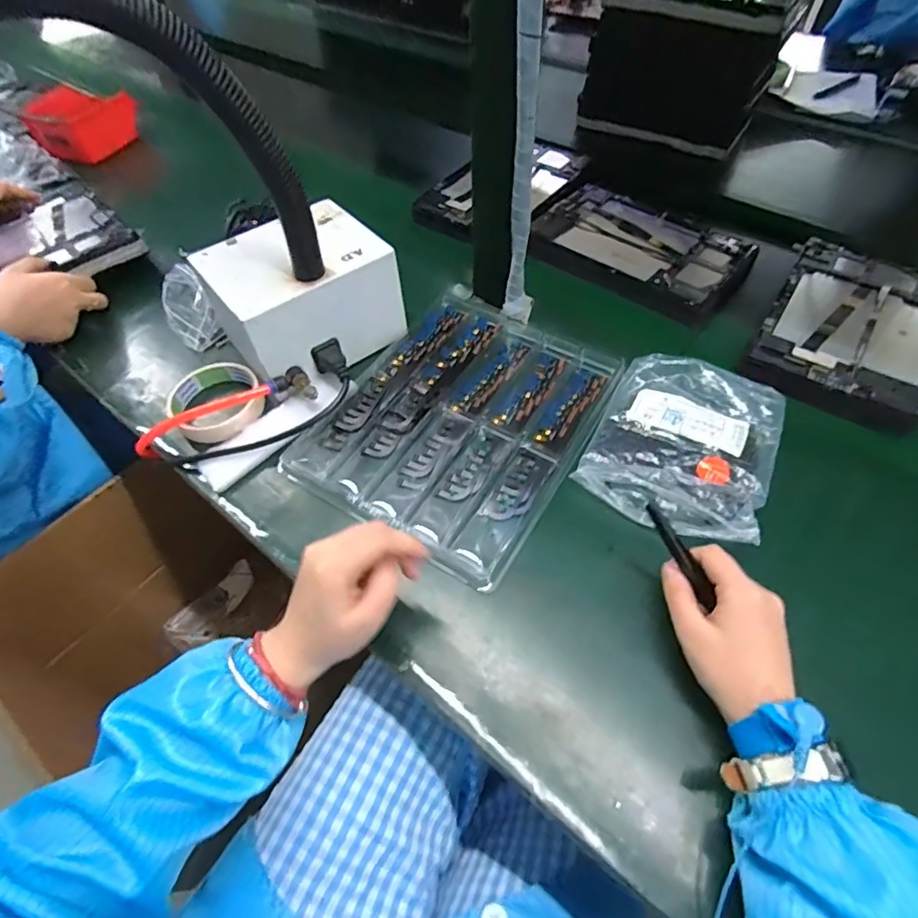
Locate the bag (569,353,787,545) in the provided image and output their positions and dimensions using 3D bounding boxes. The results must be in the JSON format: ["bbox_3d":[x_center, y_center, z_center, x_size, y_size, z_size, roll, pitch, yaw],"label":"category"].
[{"bbox_3d":[0.194,-0.020,0.446,0.142,0.030,0.171,24,57,17],"label":"bag"}]

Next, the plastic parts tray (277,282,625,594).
[{"bbox_3d":[0.007,-0.046,0.487,0.216,0.014,0.279,27,58,19],"label":"plastic parts tray"}]

